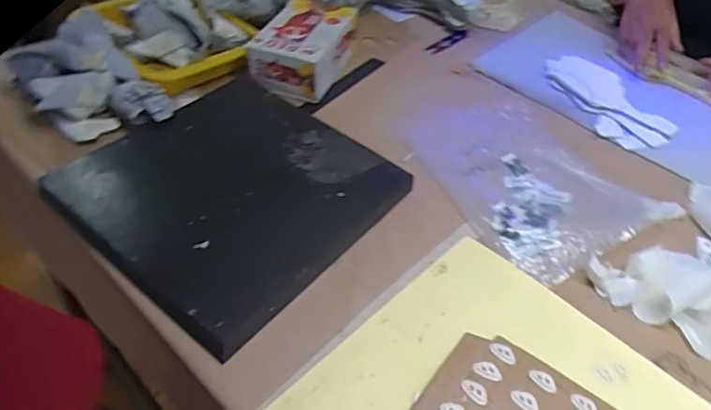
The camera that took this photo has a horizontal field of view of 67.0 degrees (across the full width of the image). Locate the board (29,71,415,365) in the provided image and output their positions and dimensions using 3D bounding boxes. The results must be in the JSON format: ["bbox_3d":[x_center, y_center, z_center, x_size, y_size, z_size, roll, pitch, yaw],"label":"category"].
[{"bbox_3d":[-0.144,-0.023,0.632,0.317,0.041,0.315,33,54,25],"label":"board"}]

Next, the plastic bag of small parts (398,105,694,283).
[{"bbox_3d":[0.211,-0.043,0.689,0.220,0.021,0.299,-23,54,-25],"label":"plastic bag of small parts"}]

